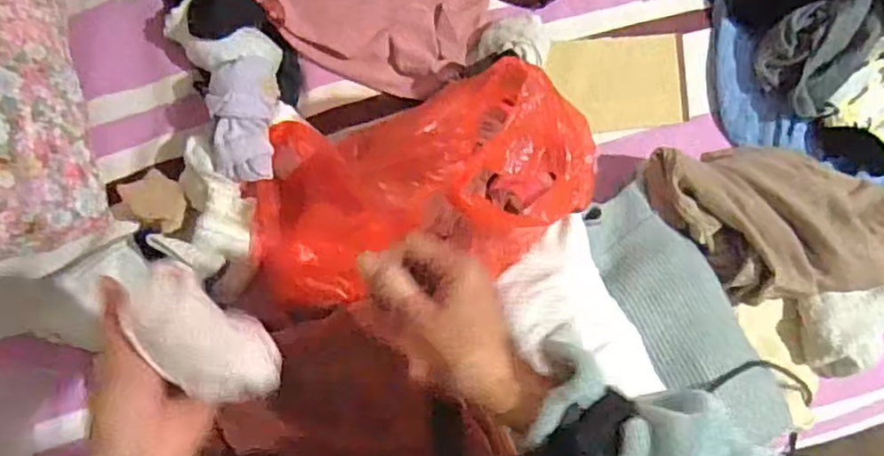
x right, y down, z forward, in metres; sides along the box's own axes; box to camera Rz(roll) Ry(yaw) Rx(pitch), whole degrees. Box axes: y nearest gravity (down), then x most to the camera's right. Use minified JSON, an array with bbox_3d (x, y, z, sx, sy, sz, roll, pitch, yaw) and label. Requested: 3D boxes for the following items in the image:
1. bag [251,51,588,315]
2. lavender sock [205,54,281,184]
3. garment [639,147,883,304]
[{"bbox_3d":[-0.026,-0.037,0.575,0.294,0.148,0.162,-17,89,22],"label":"bag"},{"bbox_3d":[-0.177,-0.097,0.588,0.055,0.038,0.105,3,86,-7],"label":"lavender sock"},{"bbox_3d":[0.343,-0.011,0.662,0.267,0.077,0.159,-7,88,-8],"label":"garment"}]

